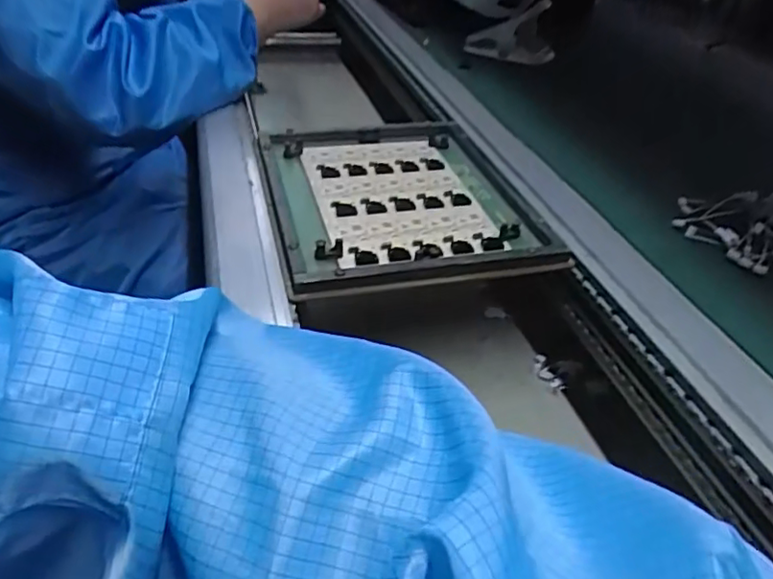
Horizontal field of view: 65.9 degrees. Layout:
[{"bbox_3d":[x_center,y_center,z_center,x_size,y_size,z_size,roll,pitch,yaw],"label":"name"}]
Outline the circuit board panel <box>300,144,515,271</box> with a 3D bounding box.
[{"bbox_3d":[0.006,-0.080,0.496,0.124,0.009,0.196,-7,39,-14],"label":"circuit board panel"}]

